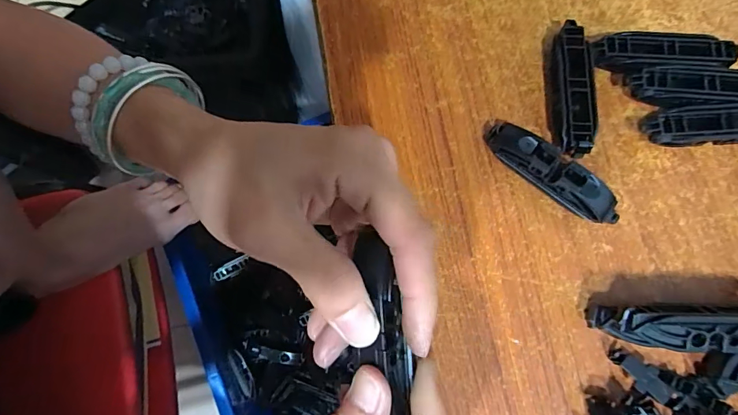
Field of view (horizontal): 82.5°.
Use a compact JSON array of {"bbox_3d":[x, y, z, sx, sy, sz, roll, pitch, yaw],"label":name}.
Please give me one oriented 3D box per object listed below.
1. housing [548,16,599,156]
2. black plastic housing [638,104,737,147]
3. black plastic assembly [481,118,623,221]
[{"bbox_3d":[0.117,-0.066,0.243,0.020,0.019,0.078,5,76,3],"label":"housing"},{"bbox_3d":[0.194,-0.046,0.237,0.075,0.018,0.021,-4,76,1],"label":"black plastic housing"},{"bbox_3d":[0.101,-0.020,0.232,0.081,0.020,0.017,38,80,10],"label":"black plastic assembly"}]

